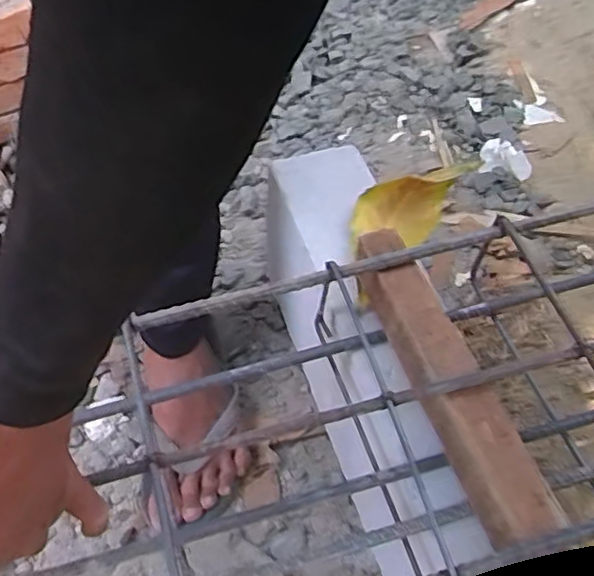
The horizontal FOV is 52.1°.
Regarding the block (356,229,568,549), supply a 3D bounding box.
[{"bbox_3d":[0.104,0.065,0.449,0.047,0.051,0.245,-16,55,-12],"label":"block"}]

